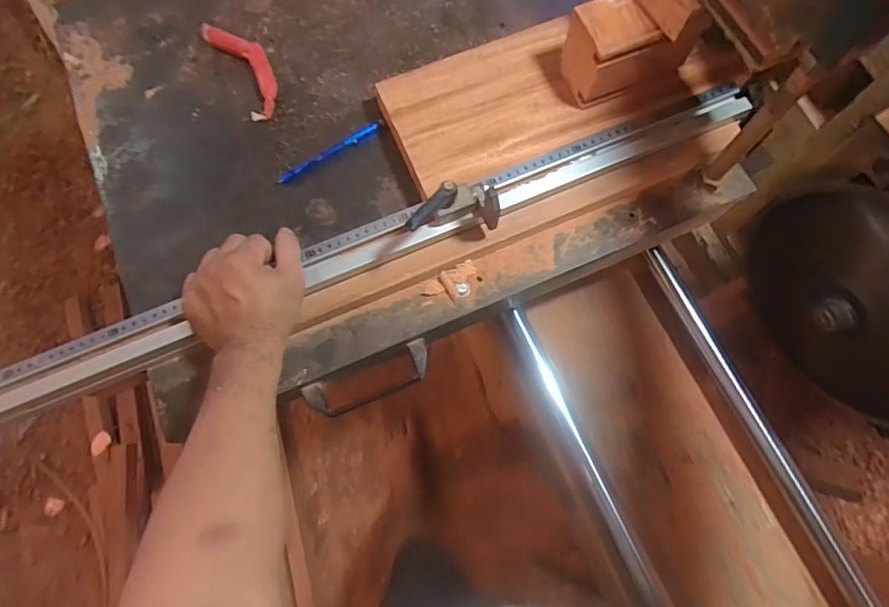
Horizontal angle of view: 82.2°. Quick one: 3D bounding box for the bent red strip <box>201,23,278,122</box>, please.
[{"bbox_3d":[-0.237,-0.284,0.614,0.052,0.021,0.141,-31,76,-9],"label":"bent red strip"}]

